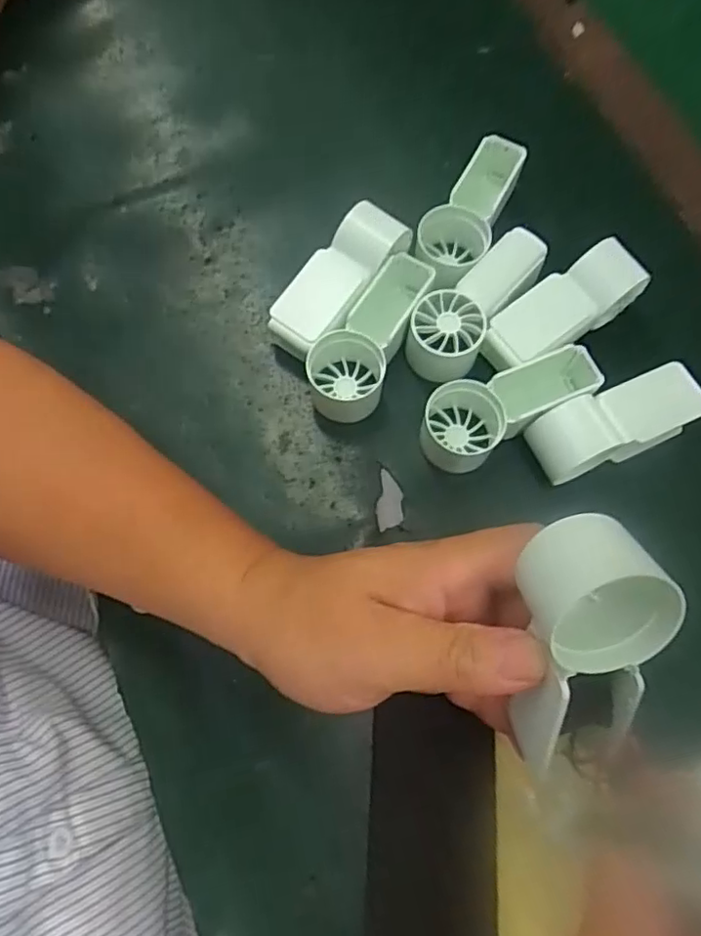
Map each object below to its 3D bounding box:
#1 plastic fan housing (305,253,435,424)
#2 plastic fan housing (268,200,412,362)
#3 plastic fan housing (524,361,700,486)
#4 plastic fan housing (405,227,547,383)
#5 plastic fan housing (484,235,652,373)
[{"bbox_3d":[0.010,-0.073,0.341,0.038,0.033,0.093,27,74,8],"label":"plastic fan housing"},{"bbox_3d":[-0.007,-0.099,0.347,0.038,0.036,0.093,37,75,11],"label":"plastic fan housing"},{"bbox_3d":[0.138,-0.024,0.325,0.092,0.031,0.034,-22,73,-7],"label":"plastic fan housing"},{"bbox_3d":[0.066,-0.084,0.344,0.036,0.031,0.102,41,76,12],"label":"plastic fan housing"},{"bbox_3d":[0.113,-0.084,0.342,0.088,0.033,0.033,-31,75,-10],"label":"plastic fan housing"}]

